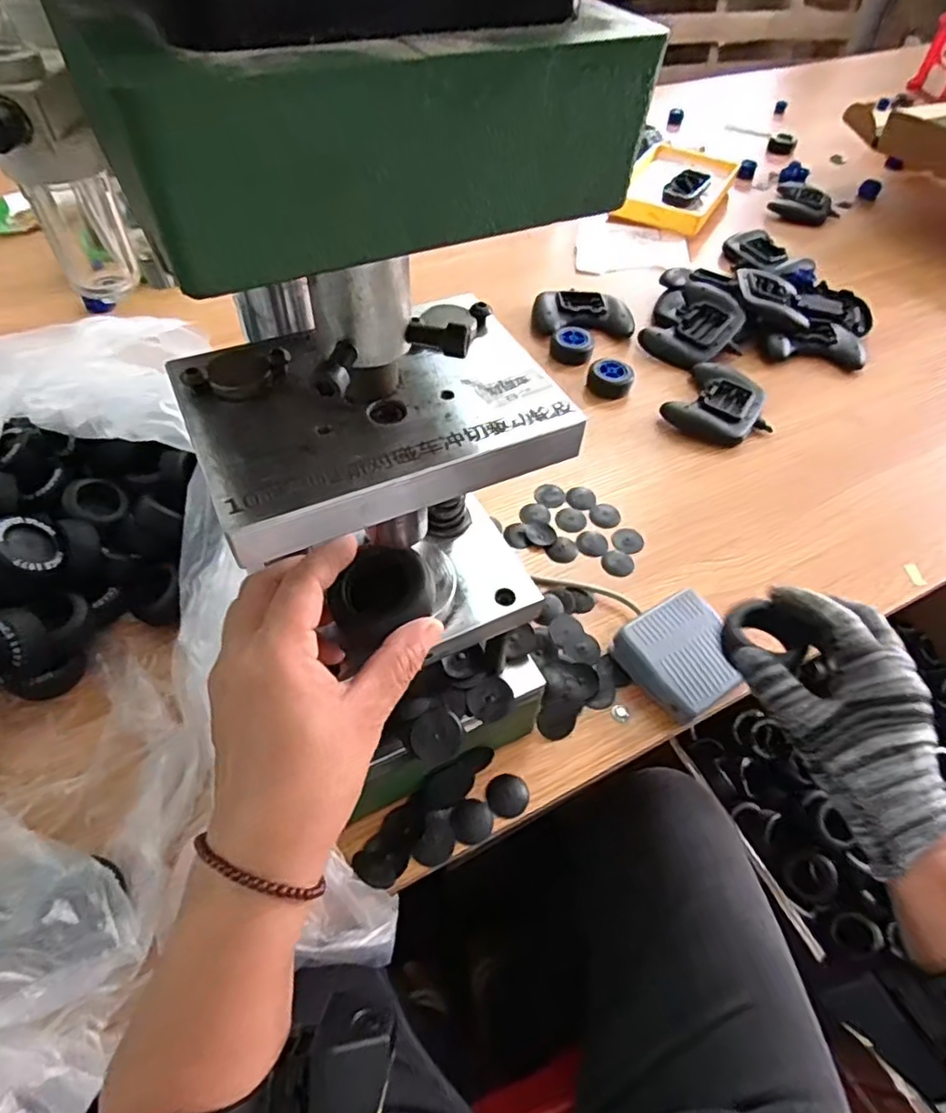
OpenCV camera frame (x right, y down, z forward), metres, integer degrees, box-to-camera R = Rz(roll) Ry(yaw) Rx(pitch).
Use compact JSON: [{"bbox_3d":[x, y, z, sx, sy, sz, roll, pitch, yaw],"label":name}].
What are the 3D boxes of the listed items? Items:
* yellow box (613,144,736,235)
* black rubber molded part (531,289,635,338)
[{"bbox_3d":[0.345,-0.636,1.057,0.160,0.046,0.247,25,55,14],"label":"yellow box"},{"bbox_3d":[0.142,-0.316,0.814,0.128,0.028,0.081,-3,53,-6],"label":"black rubber molded part"}]

